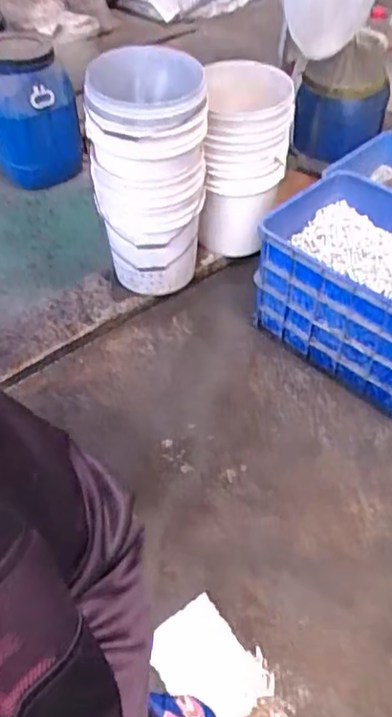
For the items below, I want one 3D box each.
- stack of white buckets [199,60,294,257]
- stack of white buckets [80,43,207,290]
[{"bbox_3d":[0.145,-0.565,1.861,0.255,0.539,0.280,3,49,4],"label":"stack of white buckets"},{"bbox_3d":[-0.125,-0.479,1.719,0.310,0.655,0.284,-5,49,-3],"label":"stack of white buckets"}]

